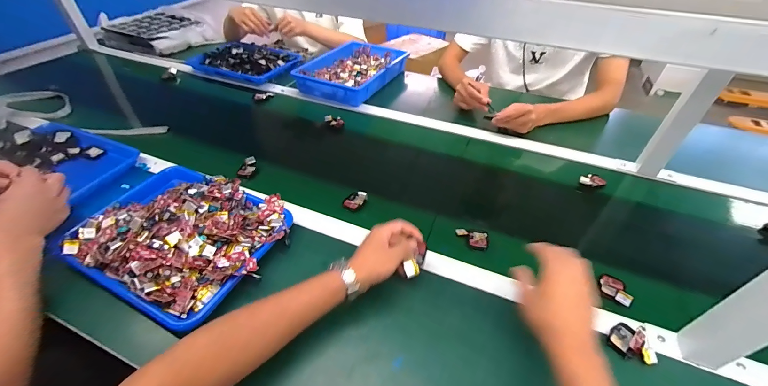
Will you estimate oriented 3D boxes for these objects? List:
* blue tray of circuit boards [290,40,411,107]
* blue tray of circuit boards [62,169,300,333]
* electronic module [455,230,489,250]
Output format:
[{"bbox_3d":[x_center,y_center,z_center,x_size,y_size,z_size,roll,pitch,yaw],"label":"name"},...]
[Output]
[{"bbox_3d":[-0.098,-0.413,1.087,0.269,0.066,0.363,19,46,18],"label":"blue tray of circuit boards"},{"bbox_3d":[-0.354,0.054,0.557,0.338,0.072,0.259,19,46,19],"label":"blue tray of circuit boards"},{"bbox_3d":[0.163,0.087,0.601,0.060,0.009,0.038,13,44,13],"label":"electronic module"}]

